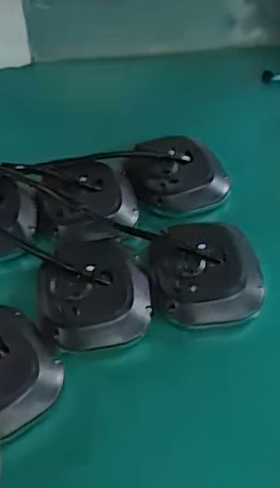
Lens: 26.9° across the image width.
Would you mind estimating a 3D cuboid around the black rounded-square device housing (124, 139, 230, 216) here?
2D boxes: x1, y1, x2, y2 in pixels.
[{"bbox_3d":[0.046,-0.085,0.729,0.119,0.040,0.102,-11,50,-12],"label":"black rounded-square device housing"}]

